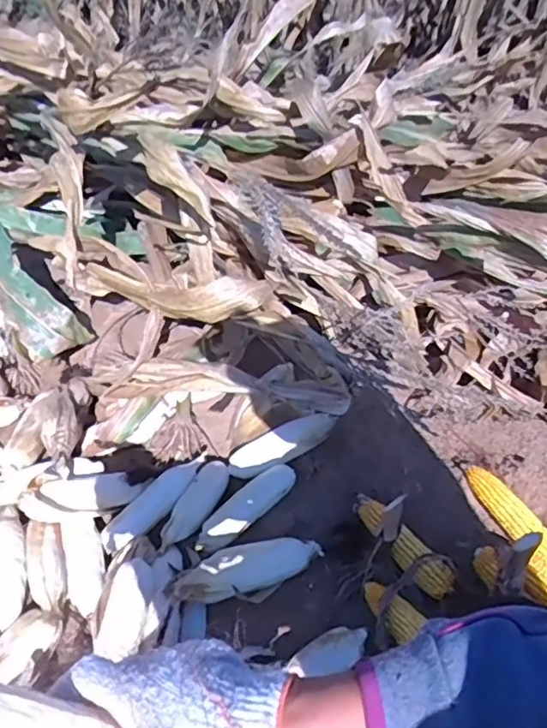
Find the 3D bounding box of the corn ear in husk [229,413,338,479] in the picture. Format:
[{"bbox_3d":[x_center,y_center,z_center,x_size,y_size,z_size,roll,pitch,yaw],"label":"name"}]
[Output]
[{"bbox_3d":[0.020,0.140,0.991,0.208,0.058,0.064,-29,28,24],"label":"corn ear in husk"}]

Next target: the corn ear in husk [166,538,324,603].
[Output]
[{"bbox_3d":[-0.033,0.304,0.850,0.228,0.056,0.060,-9,39,-20],"label":"corn ear in husk"}]

